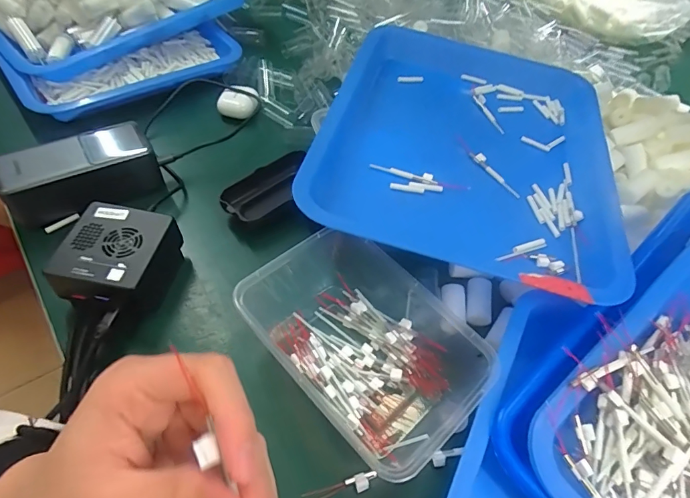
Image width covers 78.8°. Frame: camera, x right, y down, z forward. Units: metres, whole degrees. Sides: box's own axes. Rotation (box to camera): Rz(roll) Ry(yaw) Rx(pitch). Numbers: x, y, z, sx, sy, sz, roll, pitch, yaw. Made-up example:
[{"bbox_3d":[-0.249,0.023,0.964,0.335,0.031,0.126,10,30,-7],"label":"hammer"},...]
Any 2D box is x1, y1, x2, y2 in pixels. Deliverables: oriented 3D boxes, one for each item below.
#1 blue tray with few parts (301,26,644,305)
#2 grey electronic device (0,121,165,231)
[{"bbox_3d":[0.133,-0.115,0.415,0.281,0.050,0.355,15,55,7],"label":"blue tray with few parts"},{"bbox_3d":[-0.249,-0.073,0.402,0.125,0.058,0.047,-28,60,-24],"label":"grey electronic device"}]

